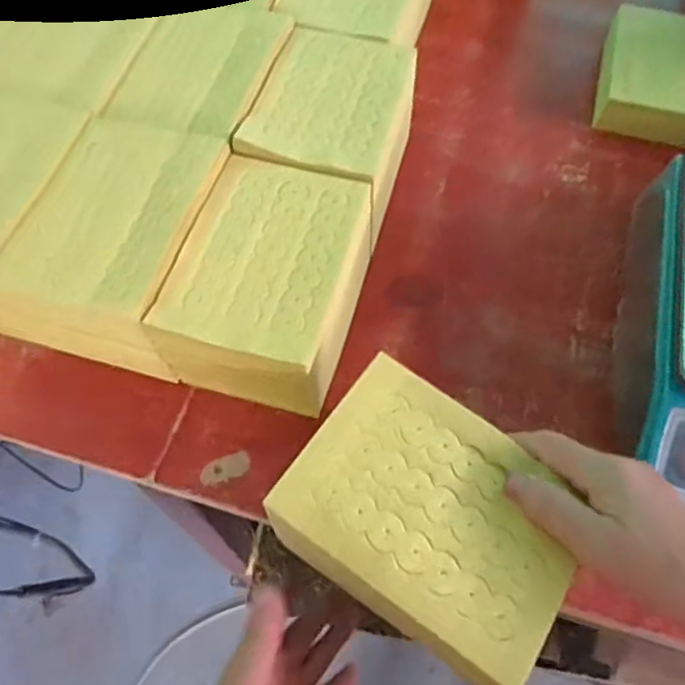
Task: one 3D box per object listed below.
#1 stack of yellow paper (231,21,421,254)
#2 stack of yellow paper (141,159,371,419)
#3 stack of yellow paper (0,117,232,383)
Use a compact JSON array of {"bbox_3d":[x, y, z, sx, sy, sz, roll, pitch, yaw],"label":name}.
[{"bbox_3d":[-0.007,-0.183,0.535,0.119,0.105,0.166,15,63,7],"label":"stack of yellow paper"},{"bbox_3d":[-0.052,-0.040,0.455,0.117,0.096,0.166,16,63,7],"label":"stack of yellow paper"},{"bbox_3d":[-0.171,-0.074,0.471,0.127,0.107,0.167,15,63,7],"label":"stack of yellow paper"}]

